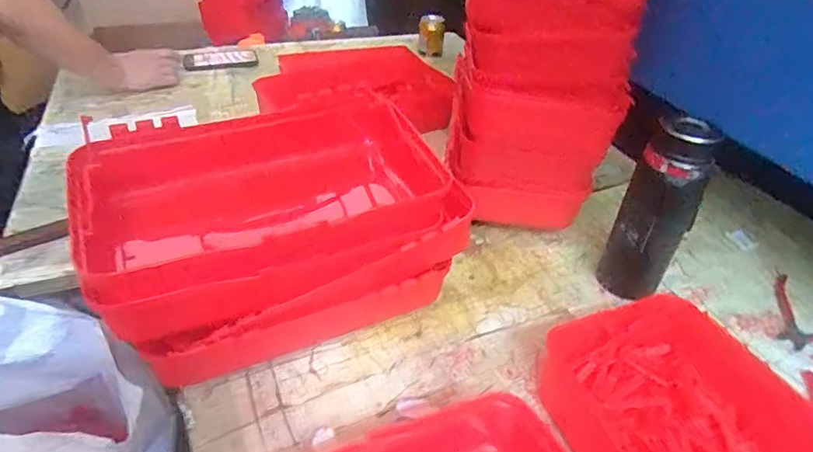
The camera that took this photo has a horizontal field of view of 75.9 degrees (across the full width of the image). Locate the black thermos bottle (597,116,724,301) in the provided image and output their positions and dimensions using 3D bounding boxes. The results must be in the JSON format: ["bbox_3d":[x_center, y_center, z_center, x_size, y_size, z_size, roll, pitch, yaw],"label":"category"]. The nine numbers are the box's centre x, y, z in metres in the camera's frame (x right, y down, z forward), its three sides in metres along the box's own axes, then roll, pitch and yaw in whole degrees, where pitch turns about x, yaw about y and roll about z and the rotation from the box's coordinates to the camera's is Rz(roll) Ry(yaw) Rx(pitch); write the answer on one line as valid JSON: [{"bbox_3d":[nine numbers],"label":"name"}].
[{"bbox_3d":[0.312,-0.012,0.654,0.081,0.239,0.061,22,40,23],"label":"black thermos bottle"}]

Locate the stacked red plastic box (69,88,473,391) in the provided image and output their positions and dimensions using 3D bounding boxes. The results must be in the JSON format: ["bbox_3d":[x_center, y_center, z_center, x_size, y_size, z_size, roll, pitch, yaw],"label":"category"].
[{"bbox_3d":[-0.139,0.013,0.593,0.361,0.210,0.209,-15,41,-25],"label":"stacked red plastic box"}]

